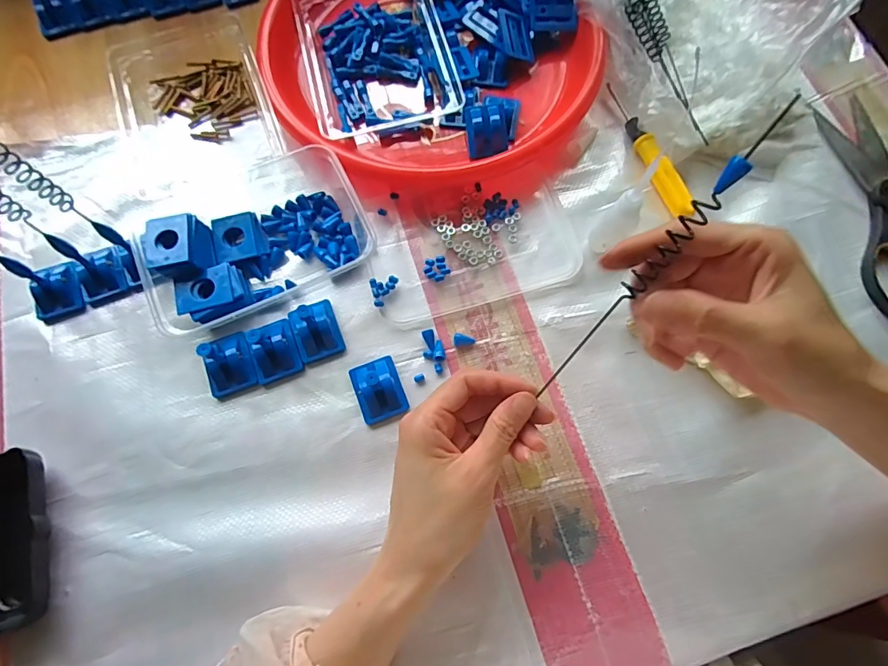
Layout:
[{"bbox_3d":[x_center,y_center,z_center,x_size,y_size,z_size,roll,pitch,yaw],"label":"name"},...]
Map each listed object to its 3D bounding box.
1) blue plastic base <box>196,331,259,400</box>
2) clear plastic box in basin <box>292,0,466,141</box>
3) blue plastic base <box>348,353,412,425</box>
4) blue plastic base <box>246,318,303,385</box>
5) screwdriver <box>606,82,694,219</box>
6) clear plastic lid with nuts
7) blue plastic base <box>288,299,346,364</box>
[{"bbox_3d":[-0.160,0.018,0.343,0.036,0.042,0.044,-14,72,-3],"label":"blue plastic base"},{"bbox_3d":[-0.064,-0.252,0.428,0.126,0.033,0.169,-17,72,-4],"label":"clear plastic box in basin"},{"bbox_3d":[-0.048,0.040,0.346,0.034,0.018,0.046,-21,73,-6],"label":"blue plastic base"},{"bbox_3d":[-0.127,0.011,0.354,0.033,0.023,0.044,-14,72,-3],"label":"blue plastic base"},{"bbox_3d":[0.173,-0.157,0.403,0.015,0.020,0.140,-16,72,-4],"label":"screwdriver"},{"bbox_3d":[0.023,-0.071,0.387,0.168,0.006,0.099,-18,72,-5],"label":"clear plastic lid with nuts"},{"bbox_3d":[-0.098,-0.004,0.359,0.033,0.025,0.041,-19,72,-5],"label":"blue plastic base"}]

